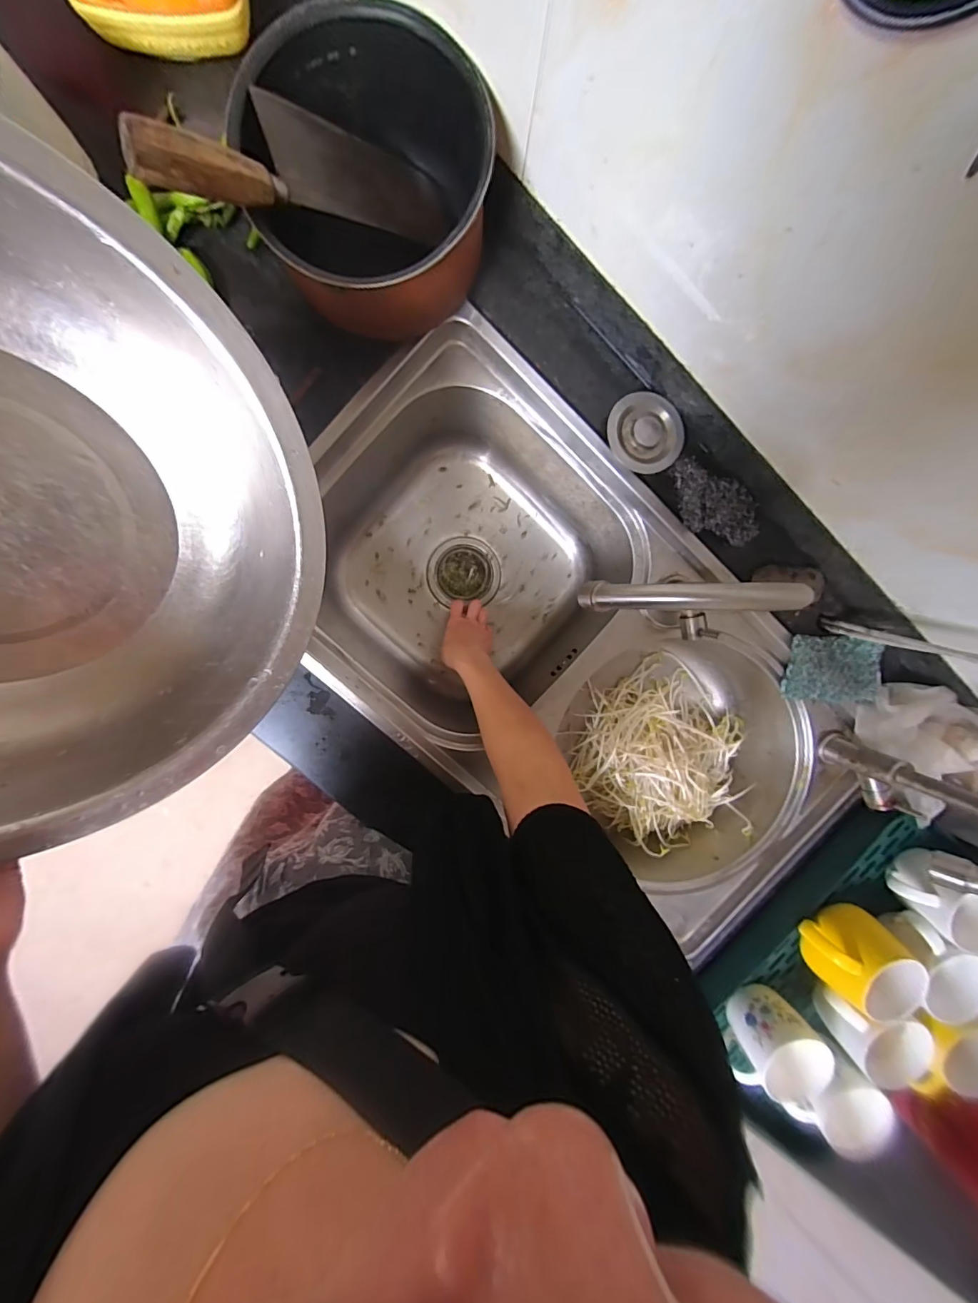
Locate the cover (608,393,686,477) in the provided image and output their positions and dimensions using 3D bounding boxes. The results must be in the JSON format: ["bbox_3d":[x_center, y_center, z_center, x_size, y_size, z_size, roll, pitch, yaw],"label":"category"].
[{"bbox_3d":[0.171,-0.237,0.498,0.085,0.016,0.080,-4,96,-9],"label":"cover"}]

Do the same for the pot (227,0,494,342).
[{"bbox_3d":[-0.102,-0.405,0.412,0.192,0.119,0.197,-1,97,-5],"label":"pot"}]

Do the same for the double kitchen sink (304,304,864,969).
[{"bbox_3d":[0.099,0.018,0.607,0.388,0.213,0.730,-44,93,2],"label":"double kitchen sink"}]

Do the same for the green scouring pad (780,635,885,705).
[{"bbox_3d":[0.412,0.021,0.558,0.113,0.026,0.078,-1,97,-5],"label":"green scouring pad"}]

